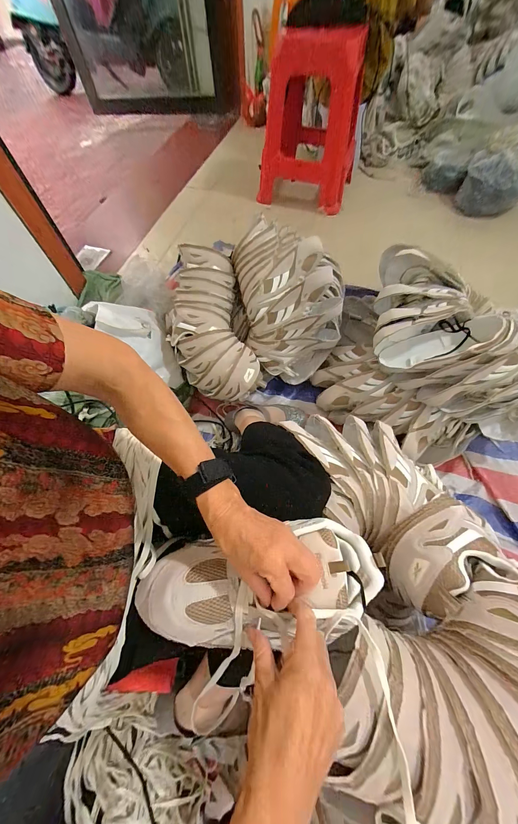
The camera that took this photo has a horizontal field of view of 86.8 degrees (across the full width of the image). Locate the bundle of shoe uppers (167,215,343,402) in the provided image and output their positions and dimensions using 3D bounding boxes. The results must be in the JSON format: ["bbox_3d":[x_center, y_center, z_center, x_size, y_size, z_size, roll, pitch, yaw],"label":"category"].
[{"bbox_3d":[-0.026,-0.278,0.736,0.442,0.224,0.385,-24,64,-11],"label":"bundle of shoe uppers"}]

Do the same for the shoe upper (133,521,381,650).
[{"bbox_3d":[0.004,0.194,0.313,0.278,0.067,0.109,-5,62,-7],"label":"shoe upper"}]

